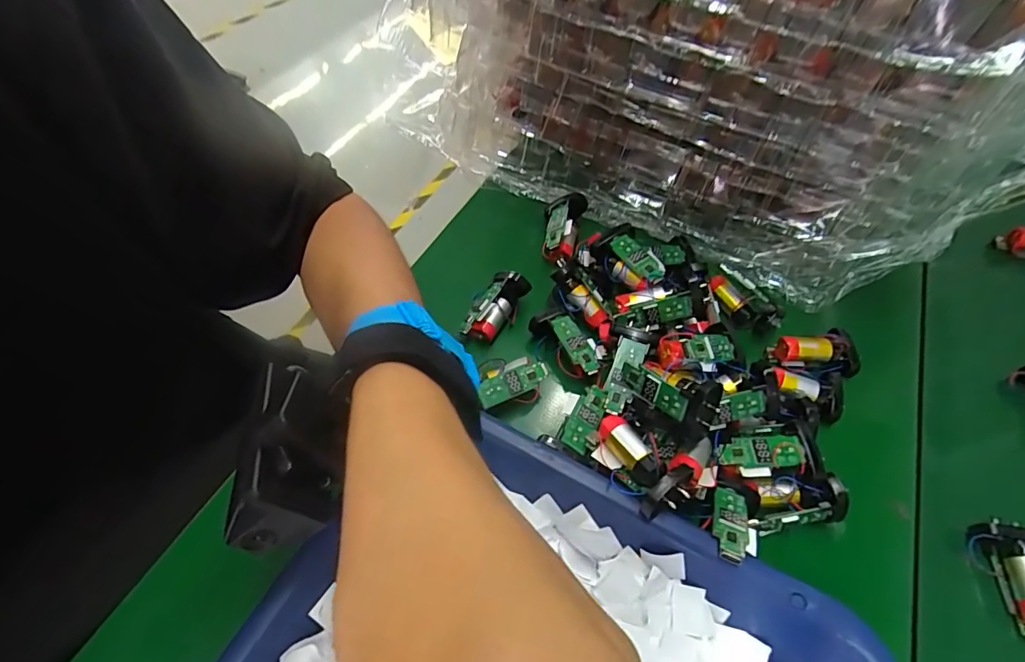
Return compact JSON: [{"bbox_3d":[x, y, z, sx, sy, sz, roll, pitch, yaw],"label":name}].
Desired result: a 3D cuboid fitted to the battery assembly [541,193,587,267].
[{"bbox_3d":[0.037,-0.074,0.357,0.027,0.022,0.058,8,55,5],"label":"battery assembly"}]

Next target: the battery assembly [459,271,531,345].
[{"bbox_3d":[-0.013,-0.014,0.315,0.023,0.025,0.050,32,73,20],"label":"battery assembly"}]

